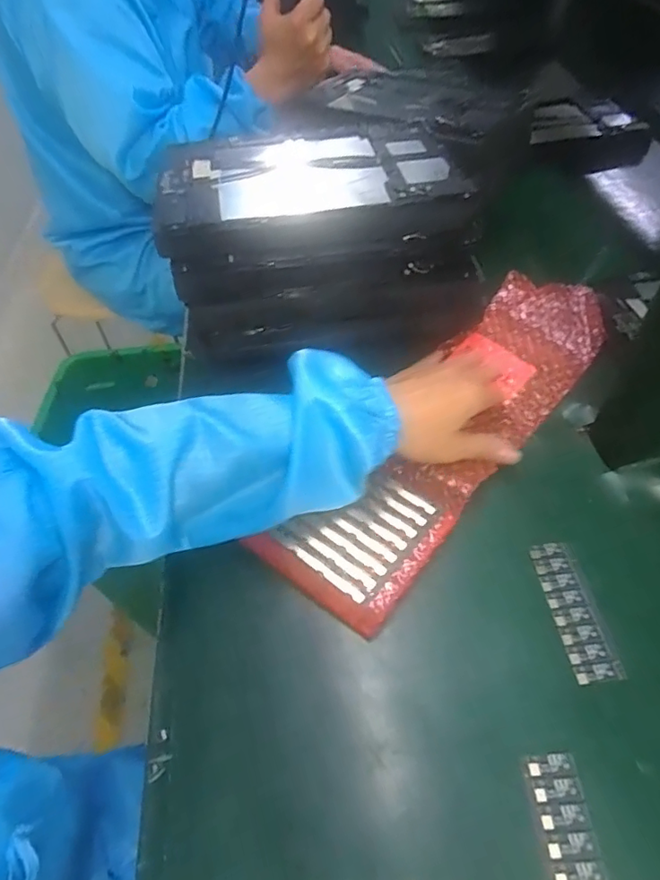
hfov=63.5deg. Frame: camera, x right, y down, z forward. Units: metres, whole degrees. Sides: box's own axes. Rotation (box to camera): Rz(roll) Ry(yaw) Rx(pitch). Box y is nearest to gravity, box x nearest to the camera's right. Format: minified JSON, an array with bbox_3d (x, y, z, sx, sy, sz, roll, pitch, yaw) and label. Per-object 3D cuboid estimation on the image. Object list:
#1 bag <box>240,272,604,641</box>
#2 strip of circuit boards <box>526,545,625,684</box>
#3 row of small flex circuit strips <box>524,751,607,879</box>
[{"bbox_3d":[0.110,-0.021,0.447,0.110,0.032,0.392,31,58,25],"label":"bag"},{"bbox_3d":[0.163,0.112,0.355,0.031,0.004,0.093,-6,51,-2],"label":"strip of circuit boards"},{"bbox_3d":[0.136,0.214,0.272,0.048,0.006,0.093,-3,51,0],"label":"row of small flex circuit strips"}]

